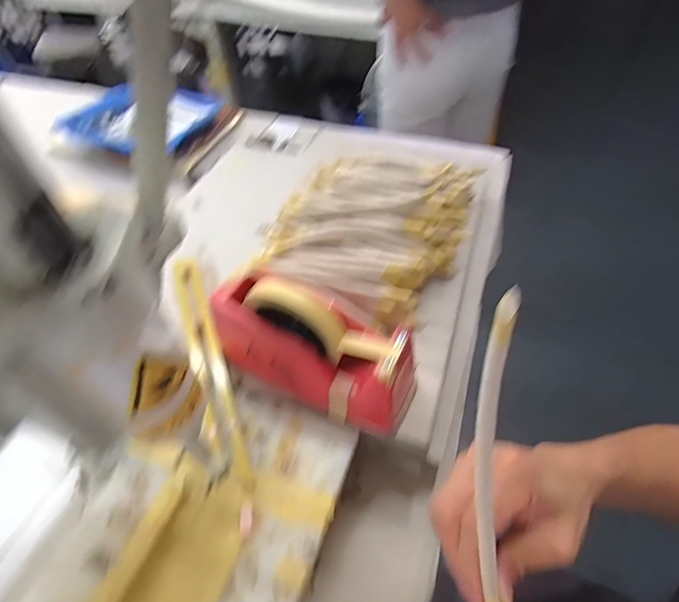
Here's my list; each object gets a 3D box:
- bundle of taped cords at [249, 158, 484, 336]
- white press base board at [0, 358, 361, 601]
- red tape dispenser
[{"bbox_3d":[0.046,-0.112,0.537,0.216,0.062,0.276,24,67,21],"label":"bundle of taped cords"},{"bbox_3d":[-0.134,0.199,0.340,0.217,0.030,0.305,16,52,15],"label":"white press base board"},{"bbox_3d":[-0.024,0.037,0.391,0.195,0.117,0.075,22,54,19],"label":"red tape dispenser"}]

